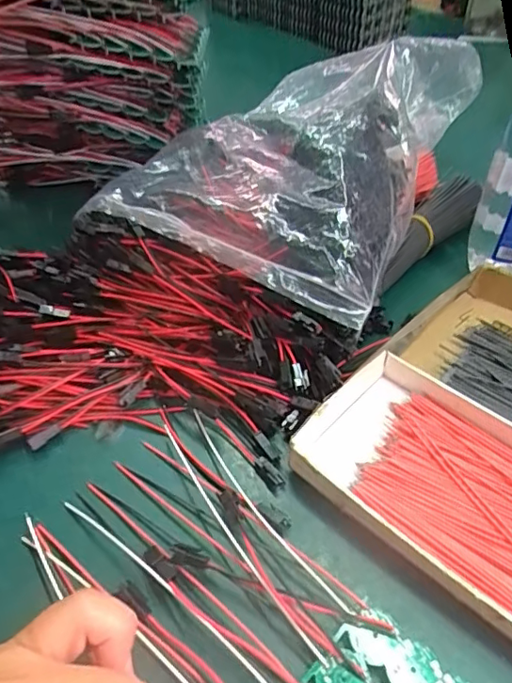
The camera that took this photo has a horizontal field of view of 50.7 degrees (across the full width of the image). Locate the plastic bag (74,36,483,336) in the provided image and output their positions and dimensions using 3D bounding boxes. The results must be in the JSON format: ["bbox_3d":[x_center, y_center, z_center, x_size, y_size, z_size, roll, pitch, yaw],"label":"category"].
[{"bbox_3d":[0.044,-0.158,0.413,0.196,0.079,0.320,25,55,14],"label":"plastic bag"}]

